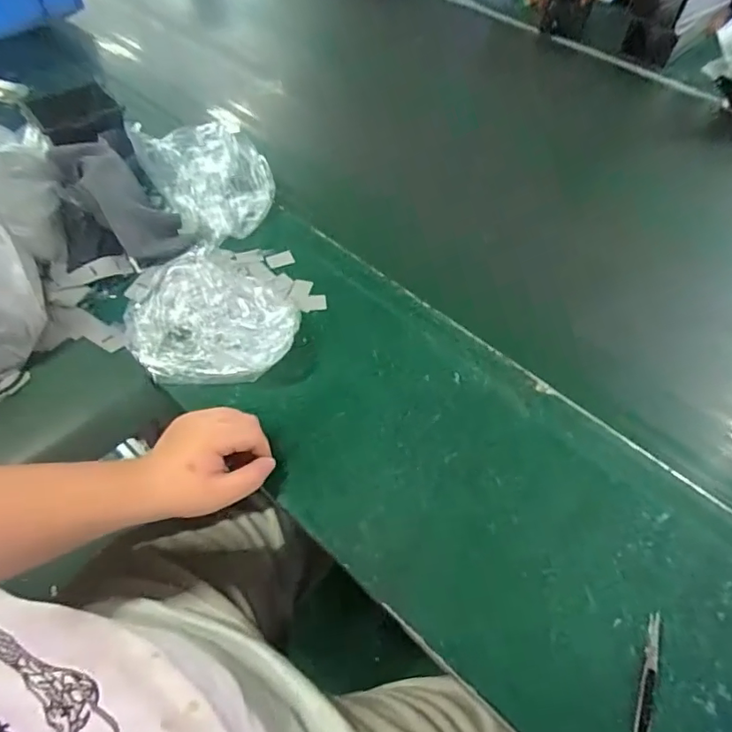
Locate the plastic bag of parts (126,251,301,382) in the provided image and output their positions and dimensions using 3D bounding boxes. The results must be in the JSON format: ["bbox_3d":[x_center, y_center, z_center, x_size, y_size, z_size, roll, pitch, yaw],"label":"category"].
[{"bbox_3d":[-0.168,-0.051,0.580,0.181,0.053,0.143,1,55,-1],"label":"plastic bag of parts"}]

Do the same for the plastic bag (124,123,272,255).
[{"bbox_3d":[-0.202,-0.250,0.719,0.153,0.069,0.182,-27,61,-19],"label":"plastic bag"}]

